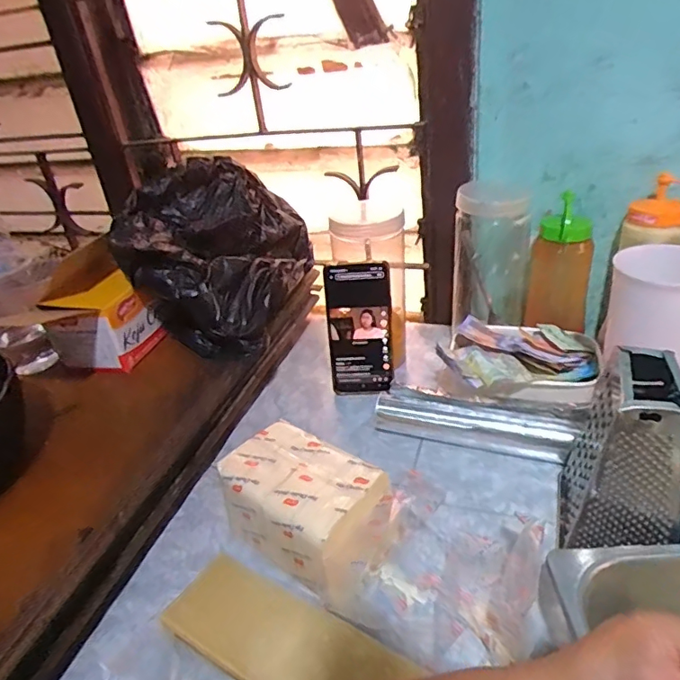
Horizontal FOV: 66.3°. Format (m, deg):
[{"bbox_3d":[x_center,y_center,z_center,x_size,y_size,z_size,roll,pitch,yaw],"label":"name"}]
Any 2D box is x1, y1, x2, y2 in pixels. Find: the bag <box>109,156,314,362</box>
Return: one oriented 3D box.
[{"bbox_3d":[-0.150,-0.114,0.658,0.164,0.172,0.259,0,32,12],"label":"bag"}]

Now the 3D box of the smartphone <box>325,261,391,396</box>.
[{"bbox_3d":[0.024,-0.011,0.626,0.073,0.164,0.014,-3,19,3],"label":"smartphone"}]

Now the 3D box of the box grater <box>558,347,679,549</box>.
[{"bbox_3d":[0.225,0.090,0.409,0.081,0.166,0.093,8,34,24],"label":"box grater"}]

